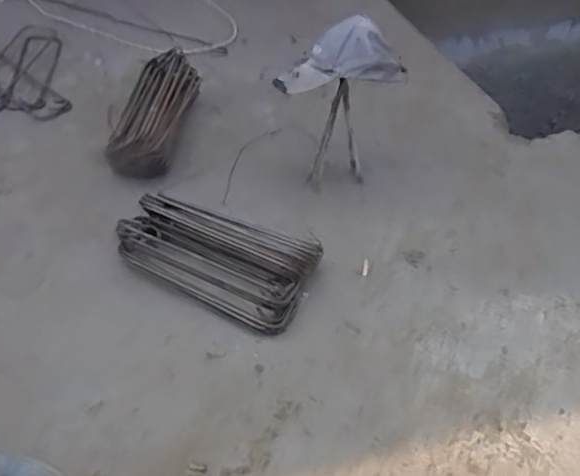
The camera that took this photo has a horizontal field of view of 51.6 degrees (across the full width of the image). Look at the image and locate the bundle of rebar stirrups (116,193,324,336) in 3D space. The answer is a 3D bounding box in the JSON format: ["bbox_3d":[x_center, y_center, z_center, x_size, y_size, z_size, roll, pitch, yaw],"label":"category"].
[{"bbox_3d":[-0.144,0.037,1.210,0.381,0.096,0.207,21,47,15],"label":"bundle of rebar stirrups"}]

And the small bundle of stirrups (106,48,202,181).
[{"bbox_3d":[-0.335,-0.305,1.512,0.150,0.126,0.399,7,48,2],"label":"small bundle of stirrups"}]

